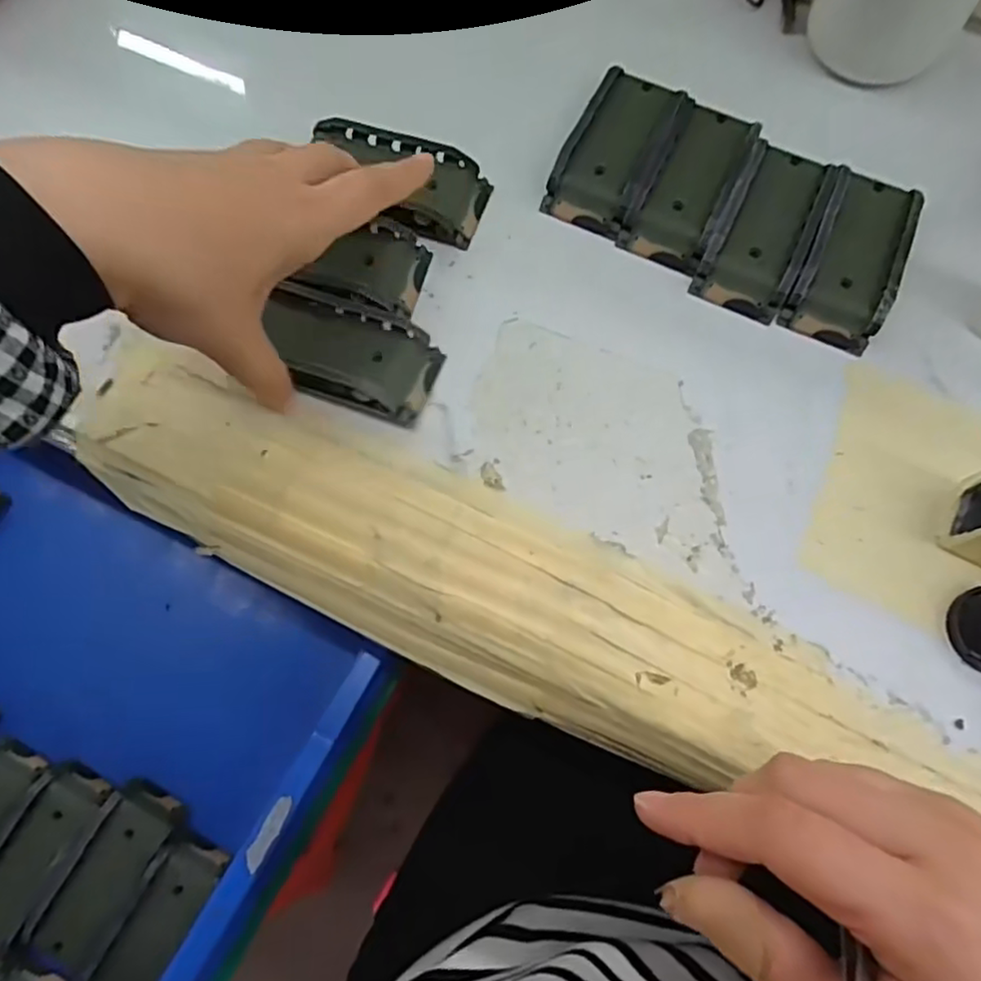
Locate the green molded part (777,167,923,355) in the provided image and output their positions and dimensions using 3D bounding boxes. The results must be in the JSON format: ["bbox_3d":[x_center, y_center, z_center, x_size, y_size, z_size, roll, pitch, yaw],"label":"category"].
[{"bbox_3d":[0.179,-0.117,0.320,0.042,0.017,0.094,24,73,7],"label":"green molded part"}]

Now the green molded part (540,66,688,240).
[{"bbox_3d":[0.066,-0.181,0.341,0.044,0.018,0.095,25,73,7],"label":"green molded part"}]

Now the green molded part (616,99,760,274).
[{"bbox_3d":[0.104,-0.159,0.334,0.041,0.019,0.093,26,73,7],"label":"green molded part"}]

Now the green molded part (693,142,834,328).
[{"bbox_3d":[0.138,-0.132,0.325,0.042,0.017,0.092,25,73,7],"label":"green molded part"}]

